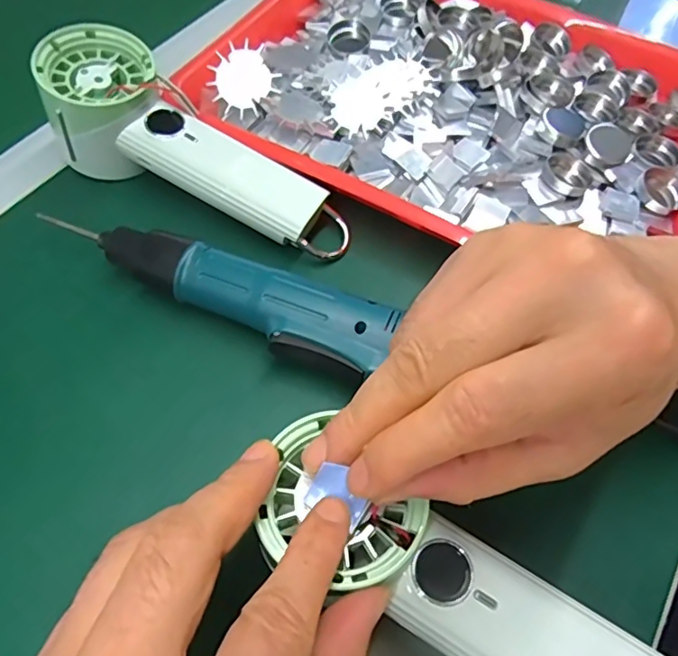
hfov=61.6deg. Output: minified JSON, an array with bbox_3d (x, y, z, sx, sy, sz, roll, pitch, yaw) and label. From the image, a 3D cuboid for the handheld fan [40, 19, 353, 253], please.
[{"bbox_3d":[-0.083,-0.097,0.331,0.197,0.052,0.065,32,64,1],"label":"handheld fan"}]

